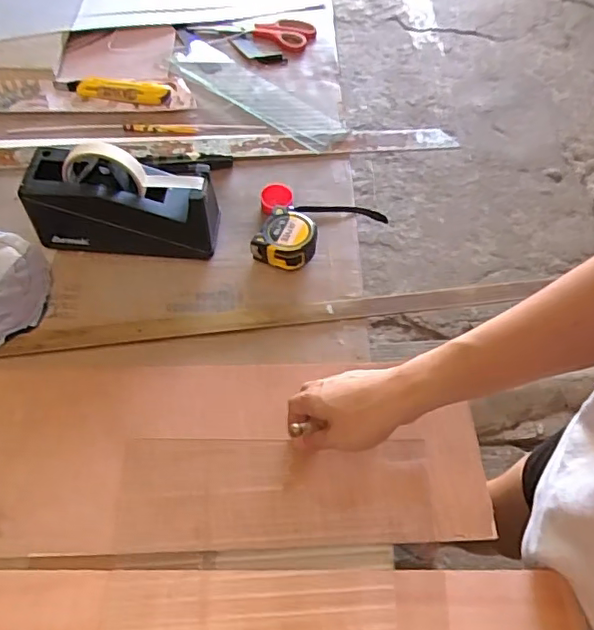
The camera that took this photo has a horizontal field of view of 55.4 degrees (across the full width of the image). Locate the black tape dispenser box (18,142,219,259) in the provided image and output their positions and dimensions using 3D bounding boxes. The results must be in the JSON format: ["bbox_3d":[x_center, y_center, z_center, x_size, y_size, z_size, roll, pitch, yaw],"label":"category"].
[{"bbox_3d":[-0.193,-0.131,0.639,0.205,0.115,0.077,4,58,0],"label":"black tape dispenser box"}]

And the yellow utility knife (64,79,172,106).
[{"bbox_3d":[-0.254,-0.317,0.802,0.148,0.016,0.036,2,58,-1],"label":"yellow utility knife"}]

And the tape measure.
[{"bbox_3d":[-0.011,-0.086,0.661,0.062,0.039,0.066,27,61,13],"label":"tape measure"}]

